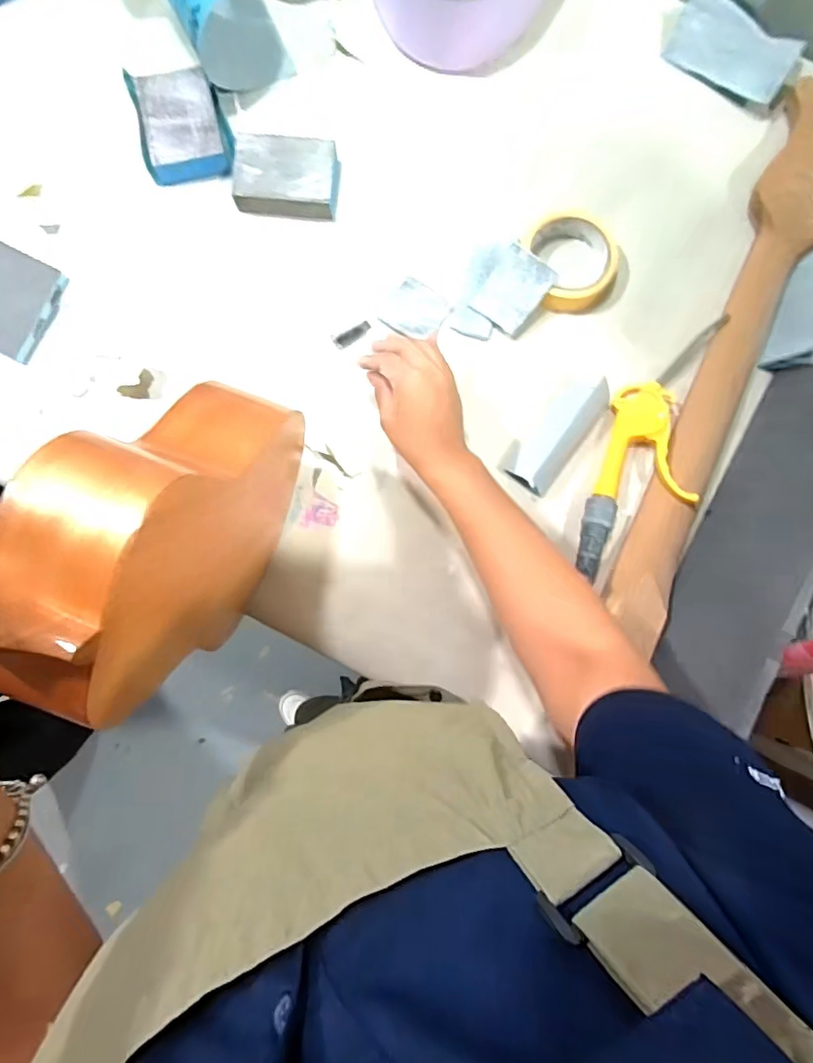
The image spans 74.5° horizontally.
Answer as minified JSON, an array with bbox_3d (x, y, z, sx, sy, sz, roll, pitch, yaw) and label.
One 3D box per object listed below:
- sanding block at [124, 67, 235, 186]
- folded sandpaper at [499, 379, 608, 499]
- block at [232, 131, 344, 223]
[{"bbox_3d":[-0.226,-0.413,0.542,0.087,0.024,0.103,-13,84,-3],"label":"sanding block"},{"bbox_3d":[0.145,-0.095,0.512,0.049,0.042,0.120,38,84,3],"label":"folded sandpaper"},{"bbox_3d":[-0.121,-0.363,0.539,0.101,0.024,0.076,7,84,-1],"label":"block"}]

